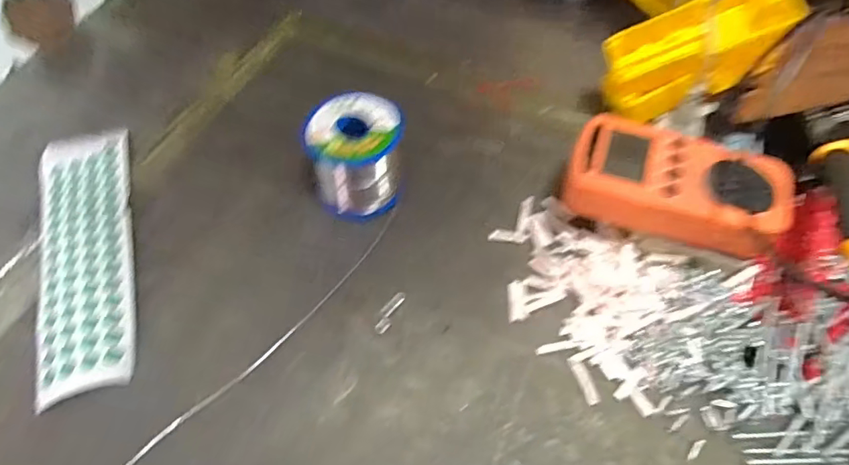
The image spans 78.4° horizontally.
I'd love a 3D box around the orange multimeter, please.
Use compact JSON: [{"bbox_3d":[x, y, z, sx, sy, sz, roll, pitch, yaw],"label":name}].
[{"bbox_3d":[0.161,-0.032,0.336,0.130,0.027,0.068,17,59,10],"label":"orange multimeter"}]

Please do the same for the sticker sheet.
[{"bbox_3d":[-0.237,0.010,0.365,0.061,0.010,0.210,-17,59,-10],"label":"sticker sheet"}]

